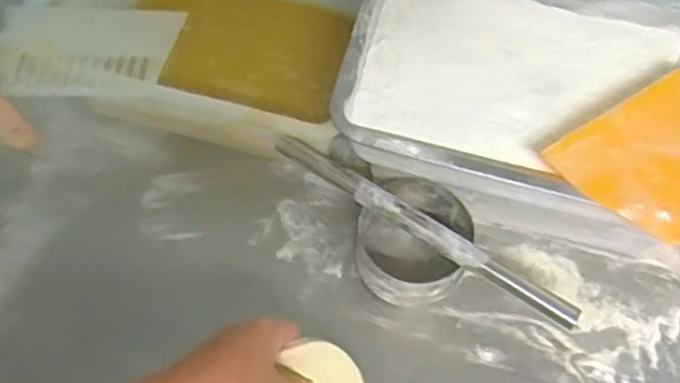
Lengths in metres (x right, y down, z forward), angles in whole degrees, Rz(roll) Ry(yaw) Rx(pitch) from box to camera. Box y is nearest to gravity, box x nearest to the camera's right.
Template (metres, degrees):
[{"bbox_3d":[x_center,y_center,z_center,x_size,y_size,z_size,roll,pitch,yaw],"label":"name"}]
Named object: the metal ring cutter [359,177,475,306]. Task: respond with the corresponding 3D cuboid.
[{"bbox_3d":[0.067,0.046,0.644,0.108,0.069,0.115,1,59,-1],"label":"metal ring cutter"}]

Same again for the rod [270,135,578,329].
[{"bbox_3d":[0.070,0.030,0.604,0.304,0.016,0.020,32,64,16],"label":"rod"}]

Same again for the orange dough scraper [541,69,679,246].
[{"bbox_3d":[0.294,-0.034,0.596,0.192,0.011,0.131,-30,64,-21],"label":"orange dough scraper"}]

